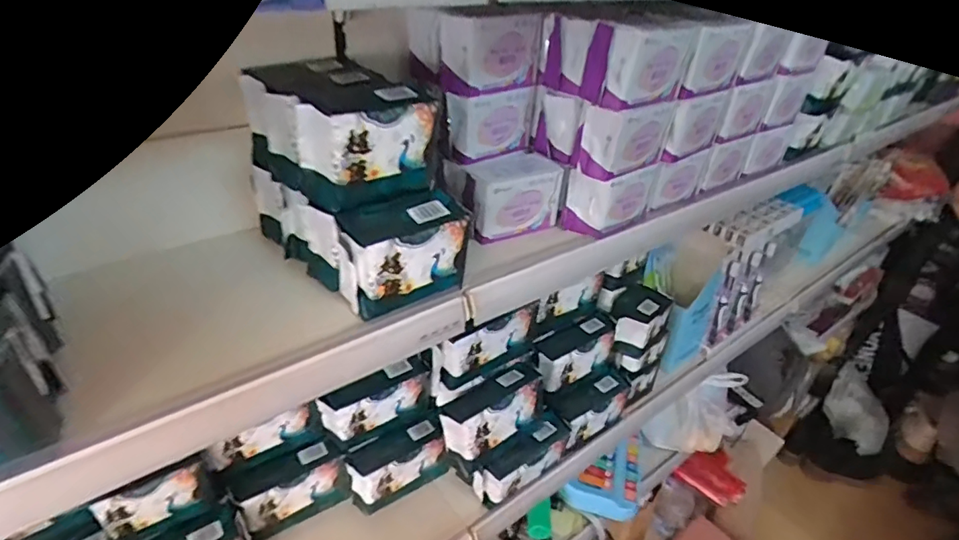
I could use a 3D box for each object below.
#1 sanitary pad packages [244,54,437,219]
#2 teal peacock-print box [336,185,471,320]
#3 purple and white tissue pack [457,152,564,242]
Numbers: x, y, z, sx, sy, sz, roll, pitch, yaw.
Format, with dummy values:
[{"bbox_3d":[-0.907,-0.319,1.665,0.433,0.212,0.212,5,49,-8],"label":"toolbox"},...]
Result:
[{"bbox_3d":[-0.136,-0.132,0.499,0.106,0.089,0.168,-25,43,-36],"label":"sanitary pad packages"},{"bbox_3d":[-0.069,-0.017,0.489,0.113,0.098,0.059,-17,39,-28],"label":"teal peacock-print box"},{"bbox_3d":[0.037,-0.089,0.628,0.113,0.081,0.059,-19,40,-30],"label":"purple and white tissue pack"}]

